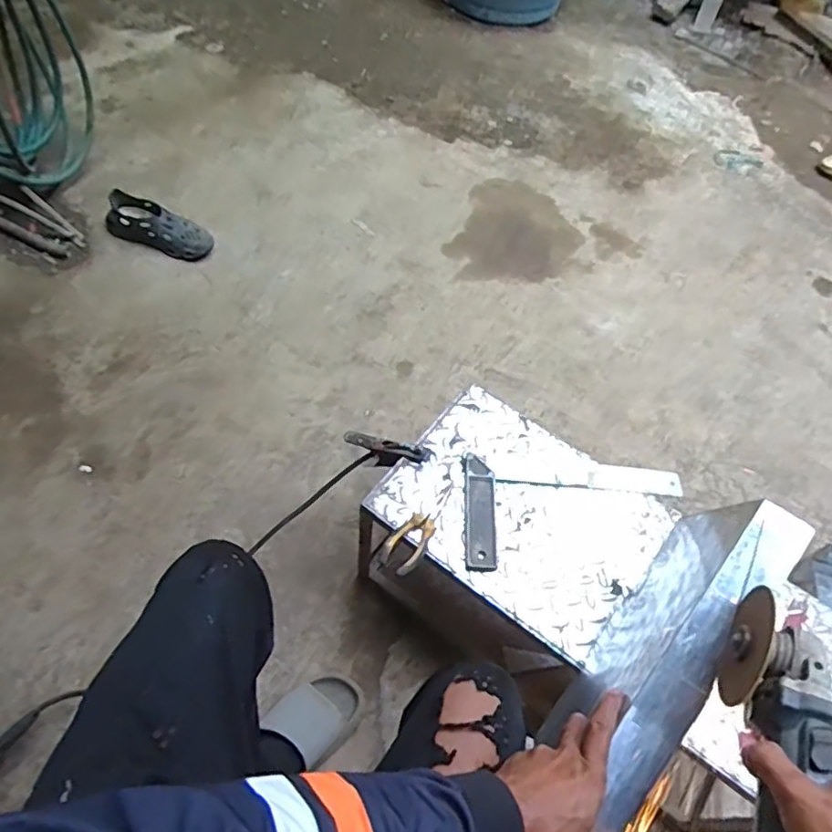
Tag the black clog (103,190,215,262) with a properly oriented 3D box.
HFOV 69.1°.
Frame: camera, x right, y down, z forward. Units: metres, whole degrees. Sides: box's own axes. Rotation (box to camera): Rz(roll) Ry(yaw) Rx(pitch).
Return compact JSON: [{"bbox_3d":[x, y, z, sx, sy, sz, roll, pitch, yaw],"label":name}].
[{"bbox_3d":[-0.619,-0.456,1.463,0.247,0.088,0.100,18,55,-18],"label":"black clog"}]

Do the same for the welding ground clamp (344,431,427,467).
[{"bbox_3d":[-0.052,0.060,0.985,0.139,0.090,0.026,26,57,10],"label":"welding ground clamp"}]

